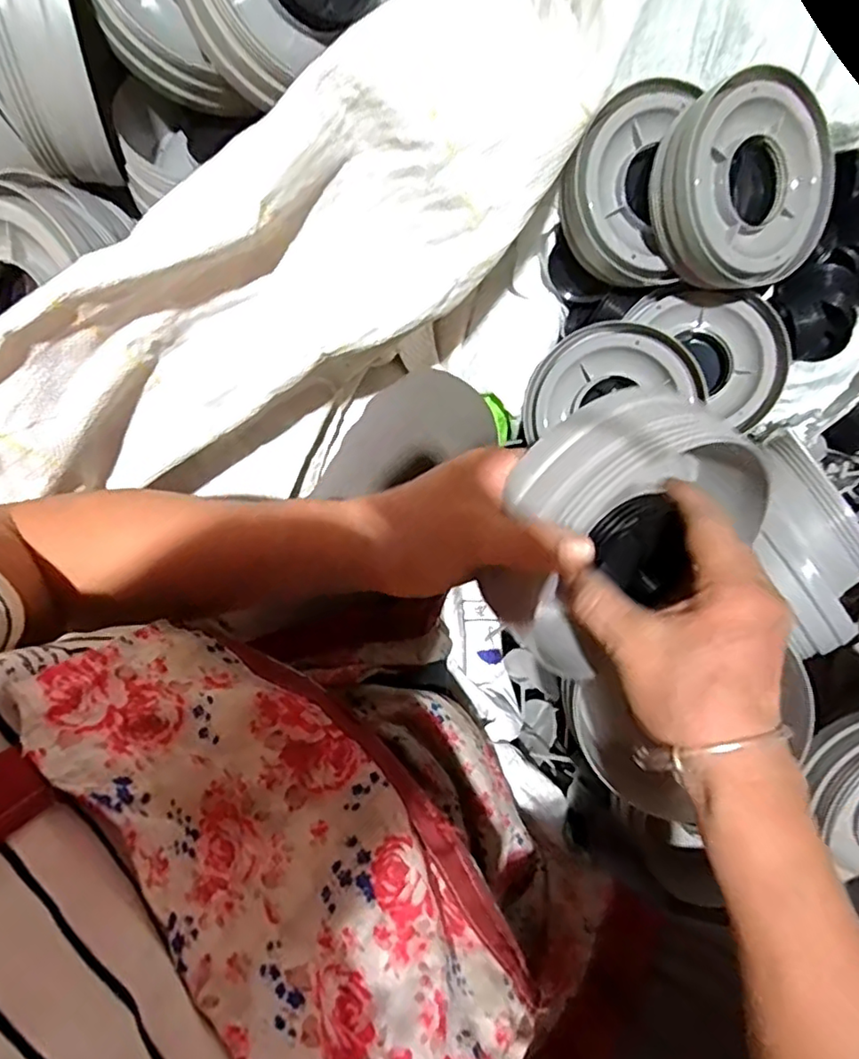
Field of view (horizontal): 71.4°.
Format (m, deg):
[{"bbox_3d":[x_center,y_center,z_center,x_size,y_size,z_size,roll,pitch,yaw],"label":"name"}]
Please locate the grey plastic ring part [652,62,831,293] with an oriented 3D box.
[{"bbox_3d":[0.262,-0.281,0.498,0.153,0.034,0.145,34,104,-20],"label":"grey plastic ring part"}]

